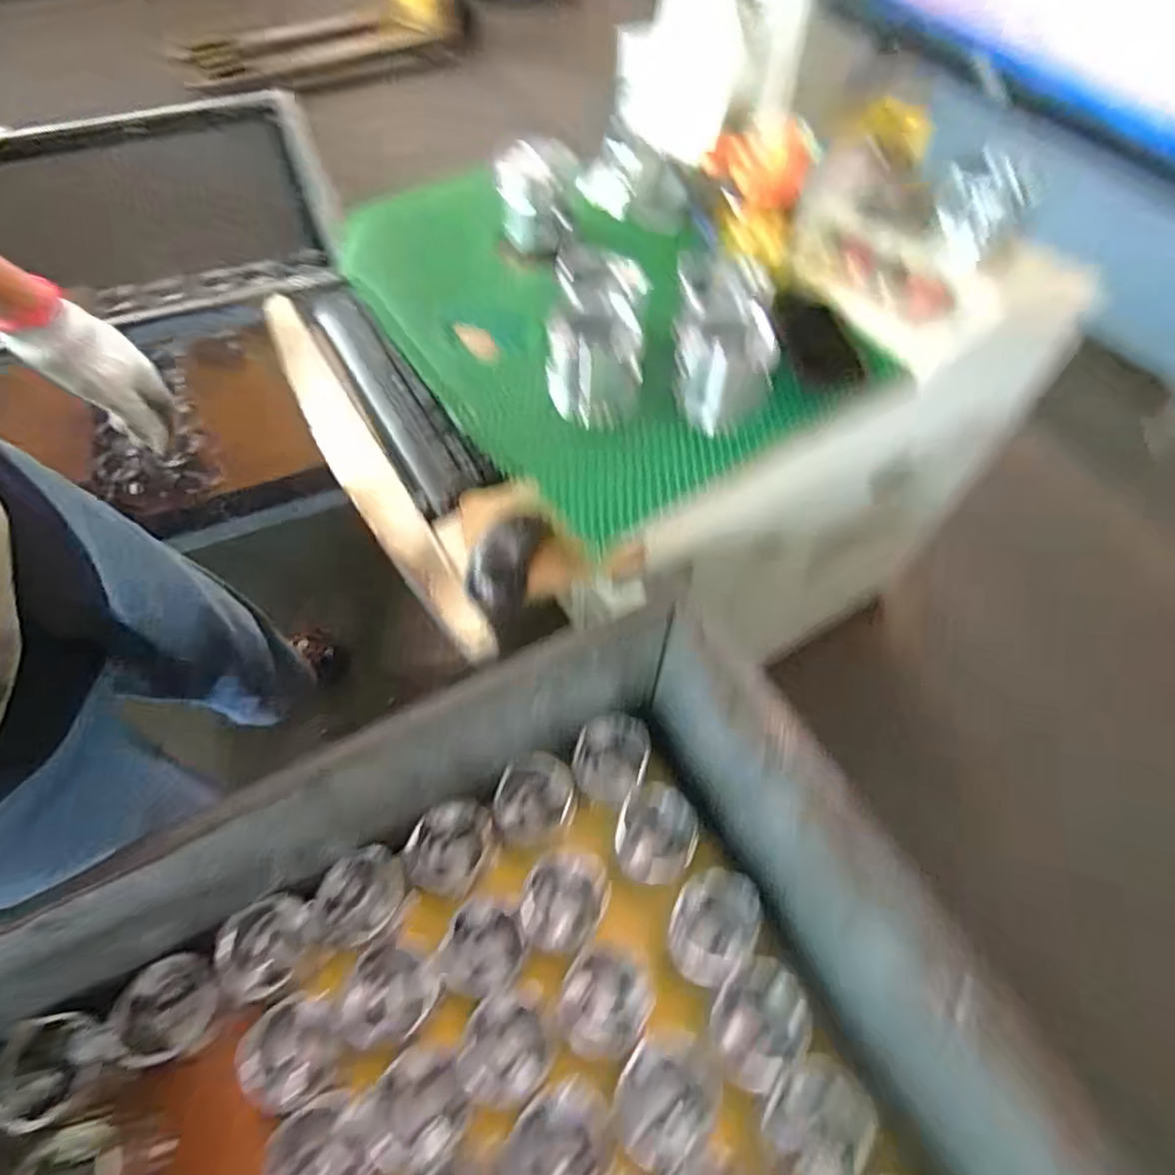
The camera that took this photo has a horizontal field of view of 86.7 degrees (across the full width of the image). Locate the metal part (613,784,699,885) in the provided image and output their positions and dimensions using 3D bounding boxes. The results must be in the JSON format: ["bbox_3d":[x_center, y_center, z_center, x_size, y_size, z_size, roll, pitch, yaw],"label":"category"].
[{"bbox_3d":[0.080,0.285,0.721,0.087,0.034,0.106,11,58,7],"label":"metal part"}]

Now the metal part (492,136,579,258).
[{"bbox_3d":[-0.062,-0.475,0.760,0.090,0.106,0.078,-7,58,-4],"label":"metal part"}]

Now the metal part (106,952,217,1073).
[{"bbox_3d":[-0.420,0.425,0.627,0.082,0.065,0.094,34,64,20],"label":"metal part"}]

